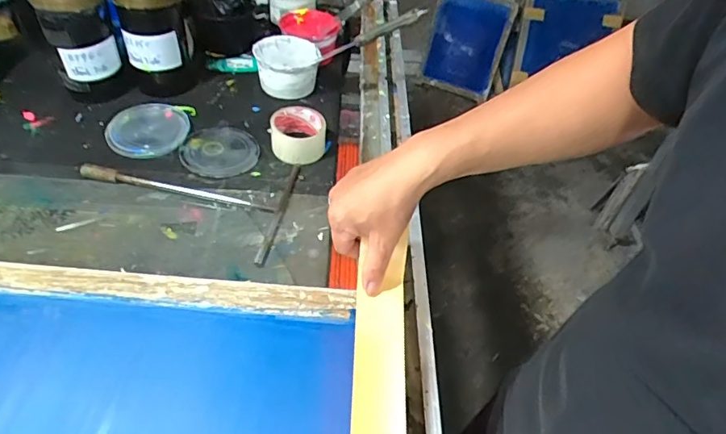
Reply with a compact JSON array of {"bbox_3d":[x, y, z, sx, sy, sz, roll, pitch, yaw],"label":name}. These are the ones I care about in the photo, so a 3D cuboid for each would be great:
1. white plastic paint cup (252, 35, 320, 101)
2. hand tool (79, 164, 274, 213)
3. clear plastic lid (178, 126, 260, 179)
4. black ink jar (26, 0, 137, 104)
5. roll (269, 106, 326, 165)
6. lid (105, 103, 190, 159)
[{"bbox_3d":[-0.136,-0.261,0.908,0.114,0.078,0.090,-3,46,-11],"label":"white plastic paint cup"},{"bbox_3d":[-0.266,-0.041,0.709,0.277,0.012,0.021,11,45,4],"label":"hand tool"},{"bbox_3d":[-0.221,-0.101,0.776,0.114,0.012,0.112,4,45,-4],"label":"clear plastic lid"},{"bbox_3d":[-0.434,-0.272,0.787,0.107,0.191,0.092,-20,51,-23],"label":"black ink jar"},{"bbox_3d":[-0.101,-0.130,0.789,0.084,0.060,0.081,4,45,-4],"label":"roll"},{"bbox_3d":[-0.339,-0.137,0.790,0.120,0.029,0.120,-10,48,-17],"label":"lid"}]

